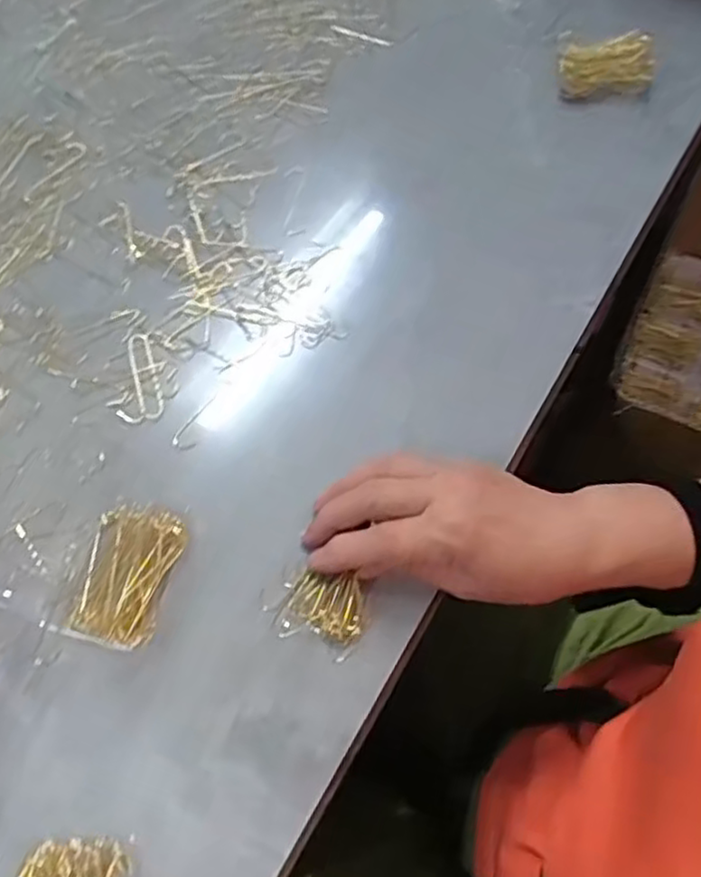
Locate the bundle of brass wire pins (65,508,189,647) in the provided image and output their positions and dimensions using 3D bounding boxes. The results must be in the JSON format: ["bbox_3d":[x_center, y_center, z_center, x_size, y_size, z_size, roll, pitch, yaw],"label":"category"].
[{"bbox_3d":[-0.117,0.071,0.370,0.047,0.016,0.070,11,63,6],"label":"bundle of brass wire pins"}]

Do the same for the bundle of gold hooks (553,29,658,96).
[{"bbox_3d":[0.199,-0.291,0.547,0.071,0.024,0.036,-4,63,-1],"label":"bundle of gold hooks"}]

